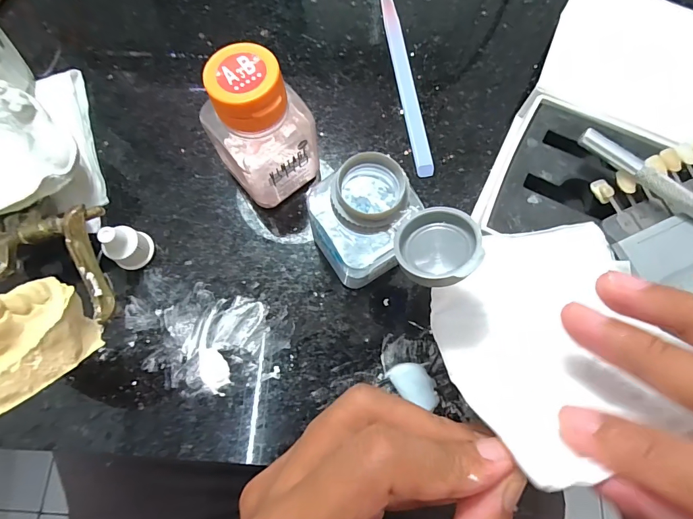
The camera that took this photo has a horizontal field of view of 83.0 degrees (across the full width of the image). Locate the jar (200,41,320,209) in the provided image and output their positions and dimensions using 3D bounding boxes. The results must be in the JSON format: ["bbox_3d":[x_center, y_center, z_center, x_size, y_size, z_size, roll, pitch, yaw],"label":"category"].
[{"bbox_3d":[-0.038,-0.054,0.180,0.037,0.073,0.035,-41,80,-10],"label":"jar"}]

